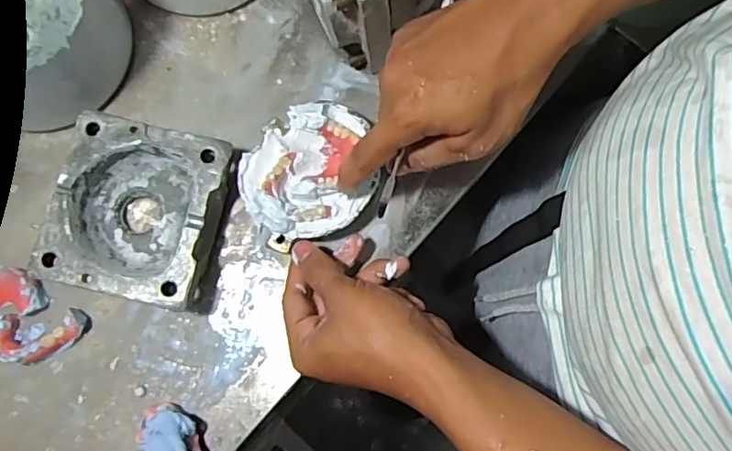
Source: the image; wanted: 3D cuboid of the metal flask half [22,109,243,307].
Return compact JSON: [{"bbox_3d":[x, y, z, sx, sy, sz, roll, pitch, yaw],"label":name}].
[{"bbox_3d":[-0.169,-0.010,0.418,0.114,0.043,0.126,13,80,3],"label":"metal flask half"}]

